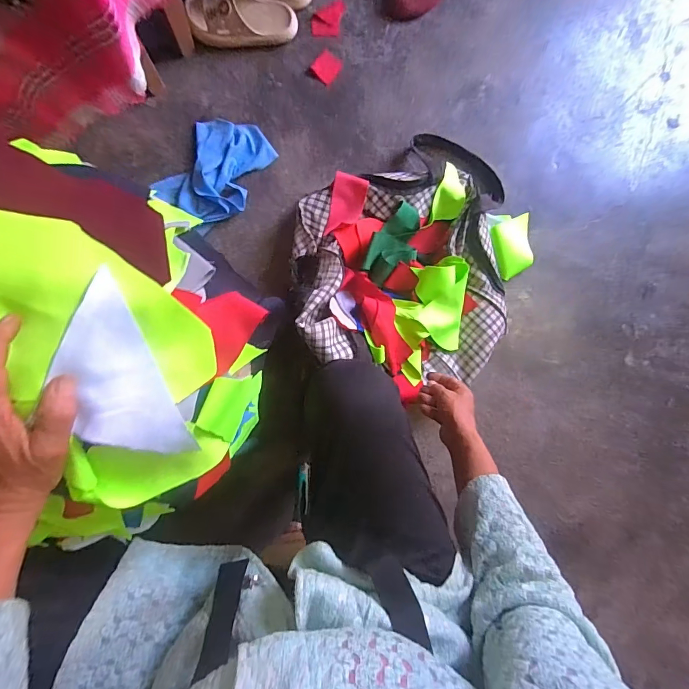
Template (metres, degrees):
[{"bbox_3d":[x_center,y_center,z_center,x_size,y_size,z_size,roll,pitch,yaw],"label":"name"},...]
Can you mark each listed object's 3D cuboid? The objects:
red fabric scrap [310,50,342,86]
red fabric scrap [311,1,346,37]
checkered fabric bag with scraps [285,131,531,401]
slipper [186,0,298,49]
[{"bbox_3d":[-0.036,-0.574,0.830,0.044,0.019,0.062,35,84,-5],"label":"red fabric scrap"},{"bbox_3d":[-0.035,-0.675,0.835,0.058,0.006,0.084,15,86,-6],"label":"red fabric scrap"},{"bbox_3d":[0.150,-0.153,0.781,0.507,0.145,0.445,-26,91,-7],"label":"checkered fabric bag with scraps"},{"bbox_3d":[-0.198,-0.641,0.791,0.207,0.059,0.089,-1,88,-7],"label":"slipper"}]

